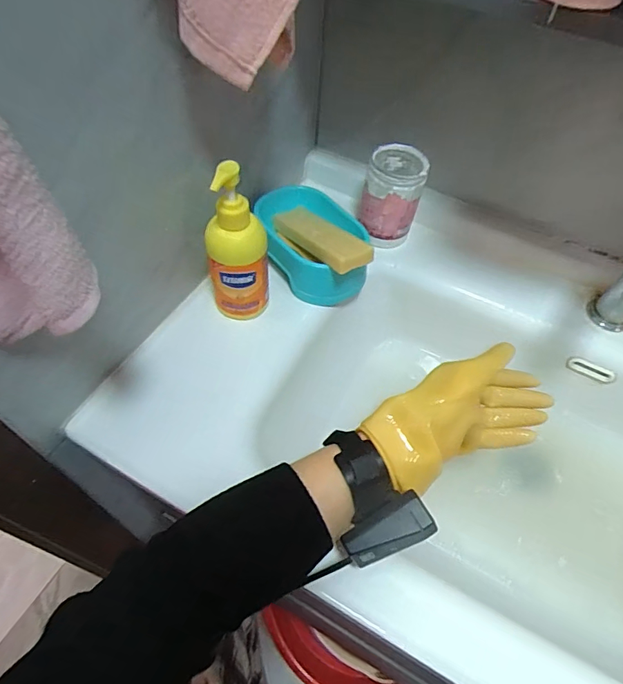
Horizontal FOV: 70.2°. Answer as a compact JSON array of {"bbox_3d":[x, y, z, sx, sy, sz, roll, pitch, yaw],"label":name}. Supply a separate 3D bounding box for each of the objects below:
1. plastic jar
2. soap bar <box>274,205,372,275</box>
[{"bbox_3d":[0.104,-0.187,0.576,0.073,0.108,0.075,17,55,8],"label":"plastic jar"},{"bbox_3d":[0.011,-0.123,0.518,0.053,0.020,0.135,-29,46,-22],"label":"soap bar"}]

